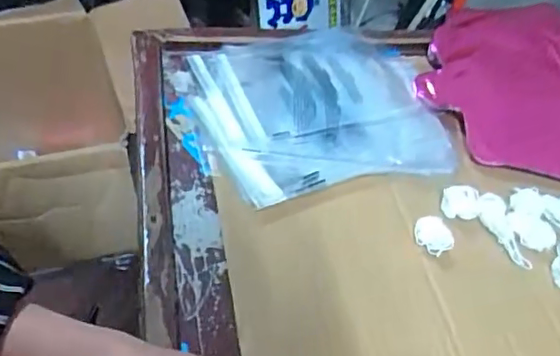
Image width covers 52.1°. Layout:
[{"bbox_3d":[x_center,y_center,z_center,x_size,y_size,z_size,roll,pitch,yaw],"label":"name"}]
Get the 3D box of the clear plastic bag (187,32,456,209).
[{"bbox_3d":[0.035,-0.066,0.501,0.197,0.012,0.178,-12,51,-17],"label":"clear plastic bag"}]

